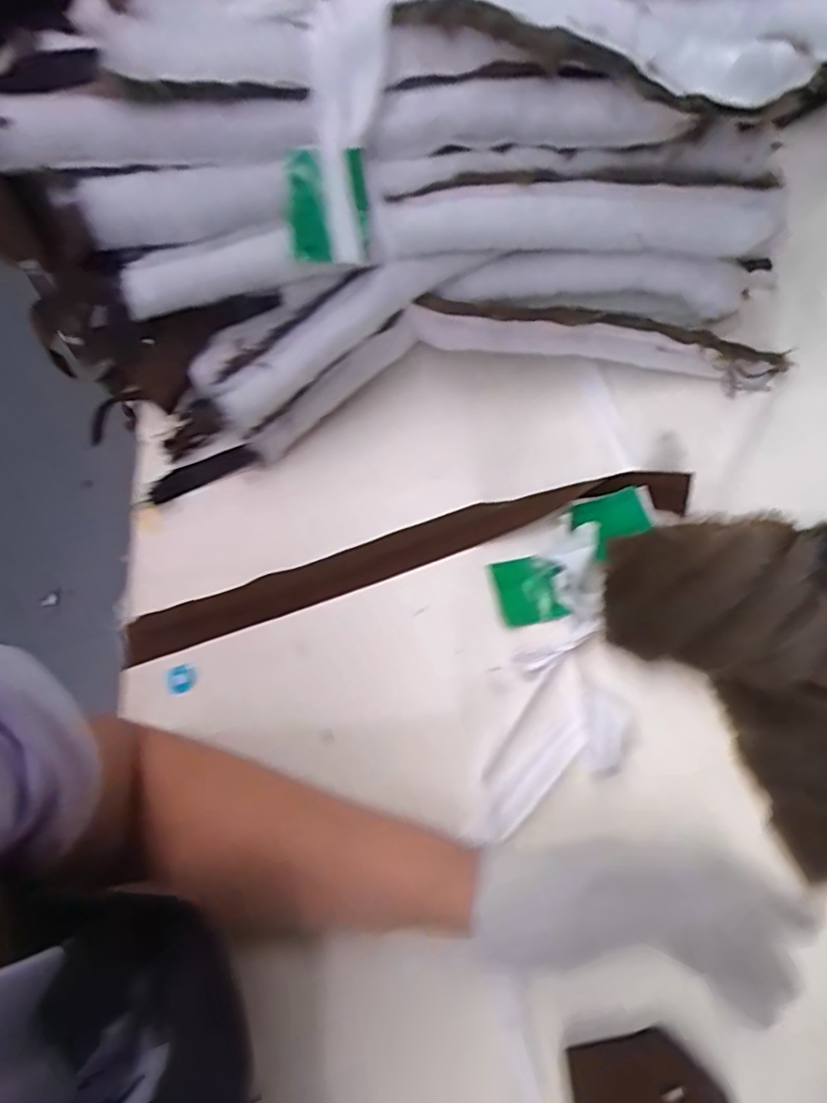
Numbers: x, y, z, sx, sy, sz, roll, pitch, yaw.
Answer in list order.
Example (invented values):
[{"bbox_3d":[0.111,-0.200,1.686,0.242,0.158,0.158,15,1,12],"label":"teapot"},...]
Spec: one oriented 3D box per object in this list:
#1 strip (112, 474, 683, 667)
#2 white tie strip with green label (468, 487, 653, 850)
[{"bbox_3d":[-0.006,0.002,0.431,0.386,0.014,0.042,-16,69,-1],"label":"strip"},{"bbox_3d":[0.092,0.063,0.392,0.089,0.033,0.224,10,70,6],"label":"white tie strip with green label"}]

